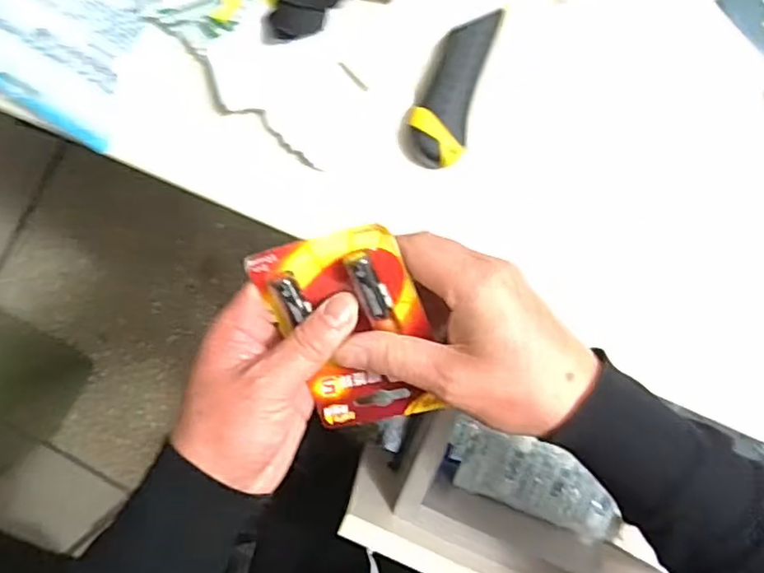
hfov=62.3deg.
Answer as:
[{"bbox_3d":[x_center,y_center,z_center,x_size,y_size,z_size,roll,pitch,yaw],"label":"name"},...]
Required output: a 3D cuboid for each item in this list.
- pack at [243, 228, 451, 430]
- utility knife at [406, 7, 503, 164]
[{"bbox_3d":[-0.015,0.027,0.342,0.079,0.019,0.115,-15,114,15],"label":"pack"},{"bbox_3d":[0.047,-0.130,0.407,0.038,0.014,0.101,20,93,2],"label":"utility knife"}]

